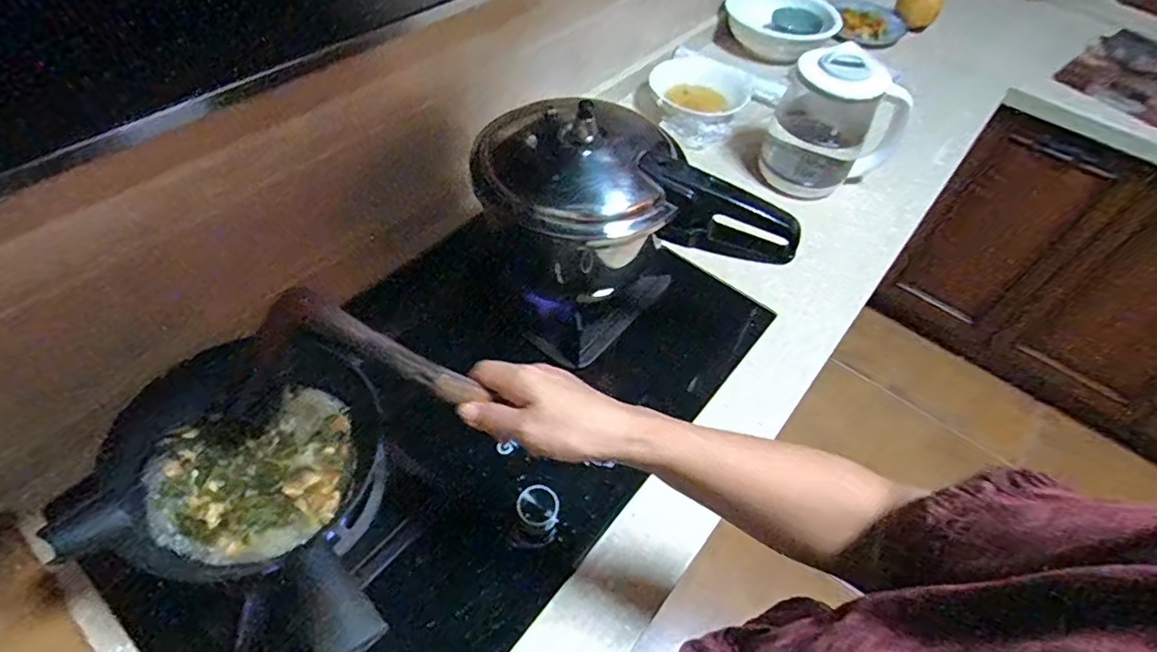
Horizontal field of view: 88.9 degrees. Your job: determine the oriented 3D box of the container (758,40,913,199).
[{"bbox_3d":[0.409,-0.322,0.947,0.201,0.221,0.129,28,54,16],"label":"container"}]

